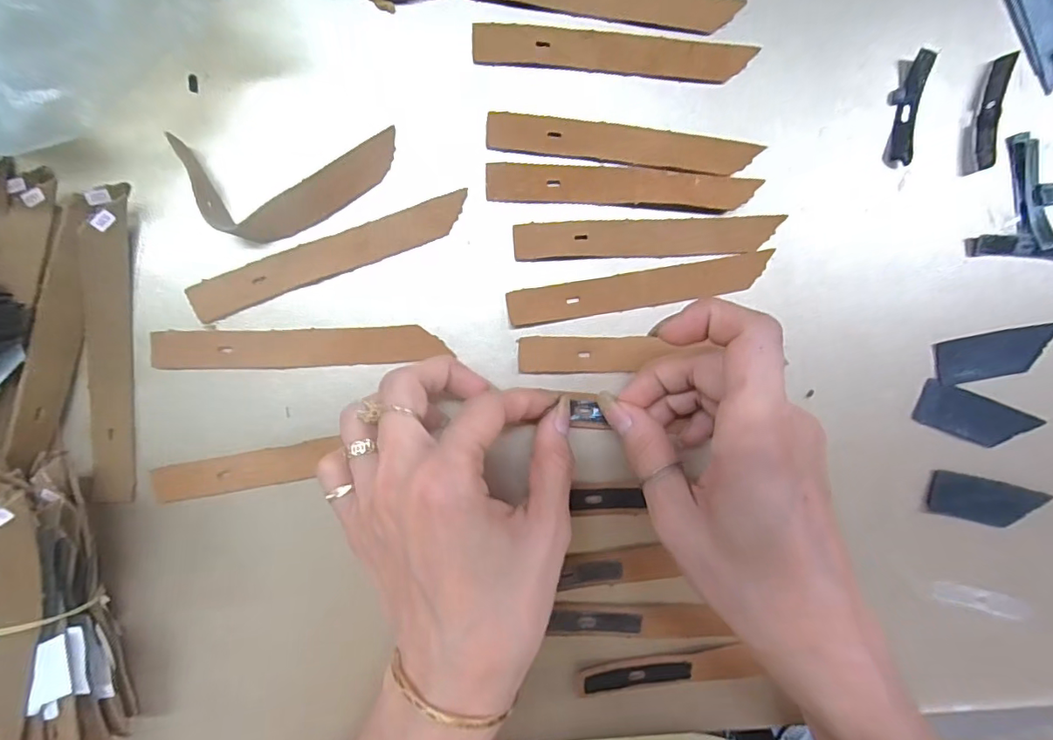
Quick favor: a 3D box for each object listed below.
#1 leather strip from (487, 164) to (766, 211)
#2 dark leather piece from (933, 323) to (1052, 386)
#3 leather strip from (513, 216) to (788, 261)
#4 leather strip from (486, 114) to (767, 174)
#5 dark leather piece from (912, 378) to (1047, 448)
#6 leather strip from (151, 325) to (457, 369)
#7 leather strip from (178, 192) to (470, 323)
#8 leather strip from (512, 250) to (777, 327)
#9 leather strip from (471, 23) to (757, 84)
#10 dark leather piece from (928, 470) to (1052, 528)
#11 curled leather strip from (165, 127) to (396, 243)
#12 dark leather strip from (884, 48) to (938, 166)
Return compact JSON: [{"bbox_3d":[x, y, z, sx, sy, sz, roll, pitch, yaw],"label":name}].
[{"bbox_3d":[0.045,-0.084,0.237,0.124,0.004,0.017,1,96,-6],"label":"leather strip"},{"bbox_3d":[0.237,-0.008,0.261,0.064,0.004,0.022,-10,97,-4],"label":"dark leather piece"},{"bbox_3d":[0.057,-0.061,0.240,0.124,0.004,0.016,-3,96,-5],"label":"leather strip"},{"bbox_3d":[0.045,-0.103,0.235,0.124,0.004,0.016,4,95,-6],"label":"leather strip"},{"bbox_3d":[0.227,0.025,0.262,0.062,0.004,0.023,19,94,-7],"label":"dark leather piece"},{"bbox_3d":[-0.100,-0.010,0.231,0.123,0.004,0.017,-2,96,-5],"label":"leather strip"},{"bbox_3d":[-0.086,-0.051,0.230,0.123,0.004,0.017,-21,97,-3],"label":"leather strip"},{"bbox_3d":[0.054,-0.038,0.242,0.124,0.004,0.017,-10,97,-4],"label":"leather strip"},{"bbox_3d":[0.040,-0.141,0.231,0.125,0.004,0.016,2,96,-6],"label":"leather strip"},{"bbox_3d":[0.236,0.068,0.267,0.063,0.004,0.022,14,94,-7],"label":"dark leather piece"},{"bbox_3d":[-0.096,-0.079,0.219,0.082,0.016,0.040,-11,97,-4],"label":"curled leather strip"},{"bbox_3d":[0.180,-0.123,0.246,0.016,0.007,0.050,8,95,-6],"label":"dark leather strip"}]

